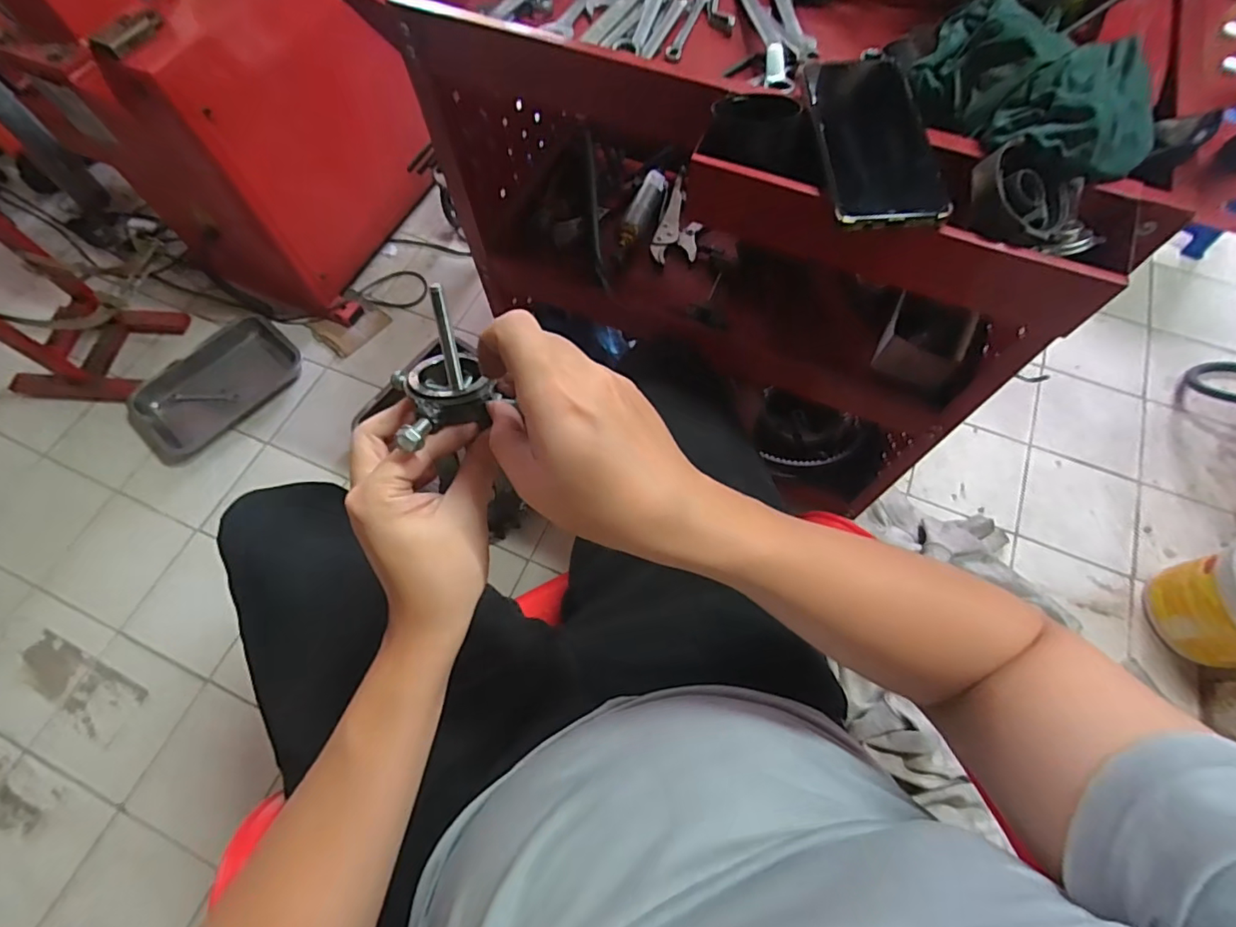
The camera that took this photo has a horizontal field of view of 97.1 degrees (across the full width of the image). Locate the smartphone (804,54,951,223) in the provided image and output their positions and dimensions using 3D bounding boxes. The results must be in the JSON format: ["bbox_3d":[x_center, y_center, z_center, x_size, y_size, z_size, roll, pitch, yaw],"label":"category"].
[{"bbox_3d":[0.179,-0.228,0.380,0.073,0.009,0.144,-4,73,7],"label":"smartphone"}]

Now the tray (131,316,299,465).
[{"bbox_3d":[-0.827,-0.164,1.116,0.210,0.040,0.323,41,72,17],"label":"tray"}]

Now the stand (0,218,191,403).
[{"bbox_3d":[-1.056,-0.297,0.988,0.259,0.347,0.248,12,66,6],"label":"stand"}]

